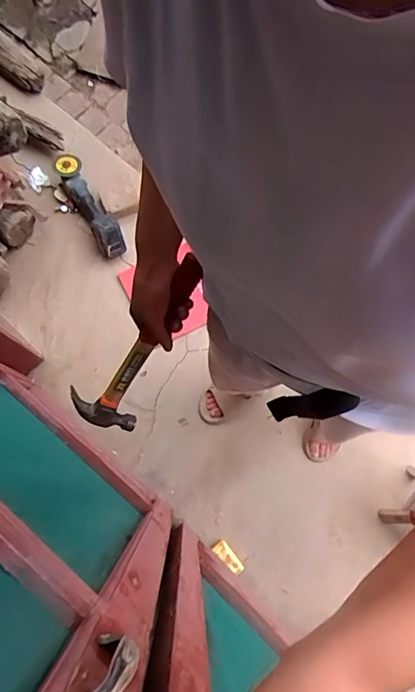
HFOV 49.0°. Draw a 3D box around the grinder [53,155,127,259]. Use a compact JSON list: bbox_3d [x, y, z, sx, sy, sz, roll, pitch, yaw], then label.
[{"bbox_3d":[-0.398,-0.475,1.533,0.091,0.090,0.393,-30,78,-8],"label":"grinder"}]

